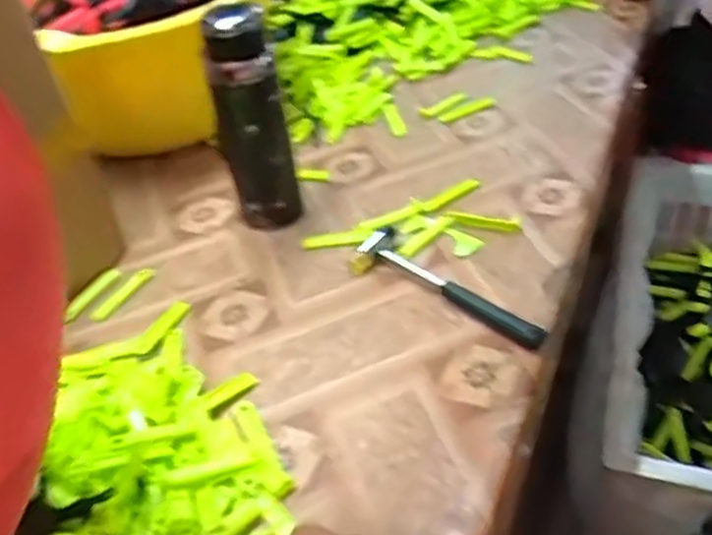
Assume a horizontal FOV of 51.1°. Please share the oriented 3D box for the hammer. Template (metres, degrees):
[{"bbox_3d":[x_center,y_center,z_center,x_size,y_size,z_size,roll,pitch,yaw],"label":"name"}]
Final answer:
[{"bbox_3d":[0.078,0.020,0.687,0.064,0.021,0.208,-32,47,-28],"label":"hammer"}]

